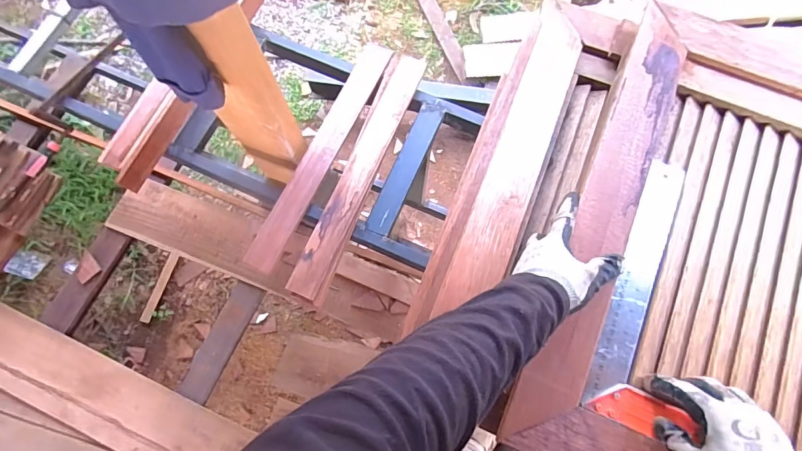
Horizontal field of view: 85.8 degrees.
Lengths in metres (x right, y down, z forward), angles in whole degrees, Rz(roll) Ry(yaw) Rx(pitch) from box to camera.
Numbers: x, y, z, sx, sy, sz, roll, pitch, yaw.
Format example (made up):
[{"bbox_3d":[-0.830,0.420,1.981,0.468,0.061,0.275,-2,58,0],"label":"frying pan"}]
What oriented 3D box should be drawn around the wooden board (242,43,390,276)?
[{"bbox_3d":[-0.178,-0.174,0.993,0.070,0.027,0.604,24,75,6],"label":"wooden board"}]

